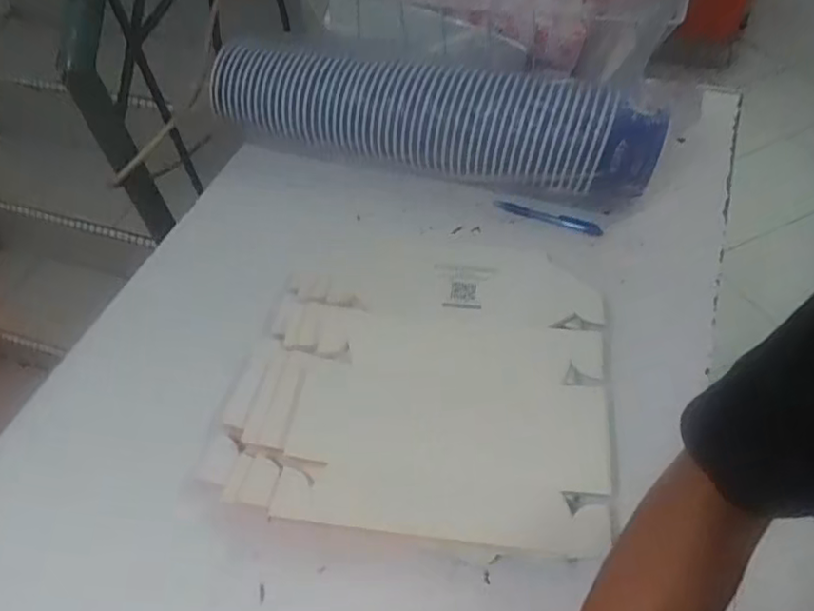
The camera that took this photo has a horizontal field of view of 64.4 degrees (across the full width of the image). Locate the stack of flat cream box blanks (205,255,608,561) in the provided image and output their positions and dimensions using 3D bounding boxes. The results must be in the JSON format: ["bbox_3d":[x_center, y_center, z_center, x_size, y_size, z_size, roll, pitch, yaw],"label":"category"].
[{"bbox_3d":[0.014,0.069,0.661,0.364,0.051,0.345,3,51,8],"label":"stack of flat cream box blanks"}]

